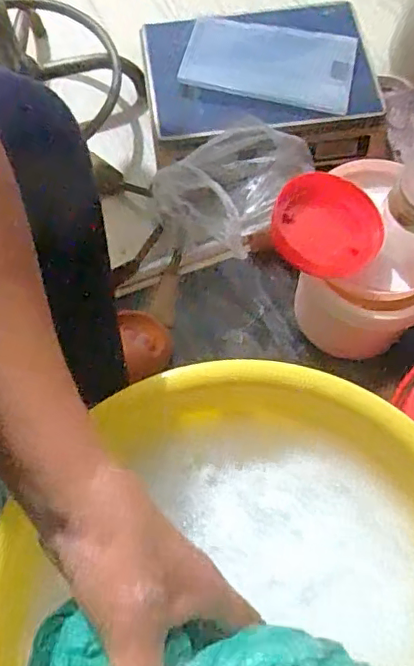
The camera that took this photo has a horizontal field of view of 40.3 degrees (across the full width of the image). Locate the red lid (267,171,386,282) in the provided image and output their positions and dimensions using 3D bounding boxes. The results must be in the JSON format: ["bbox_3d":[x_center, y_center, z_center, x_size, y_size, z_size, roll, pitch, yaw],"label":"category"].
[{"bbox_3d":[0.130,-0.114,0.607,0.117,0.017,0.105,25,90,-1],"label":"red lid"}]

